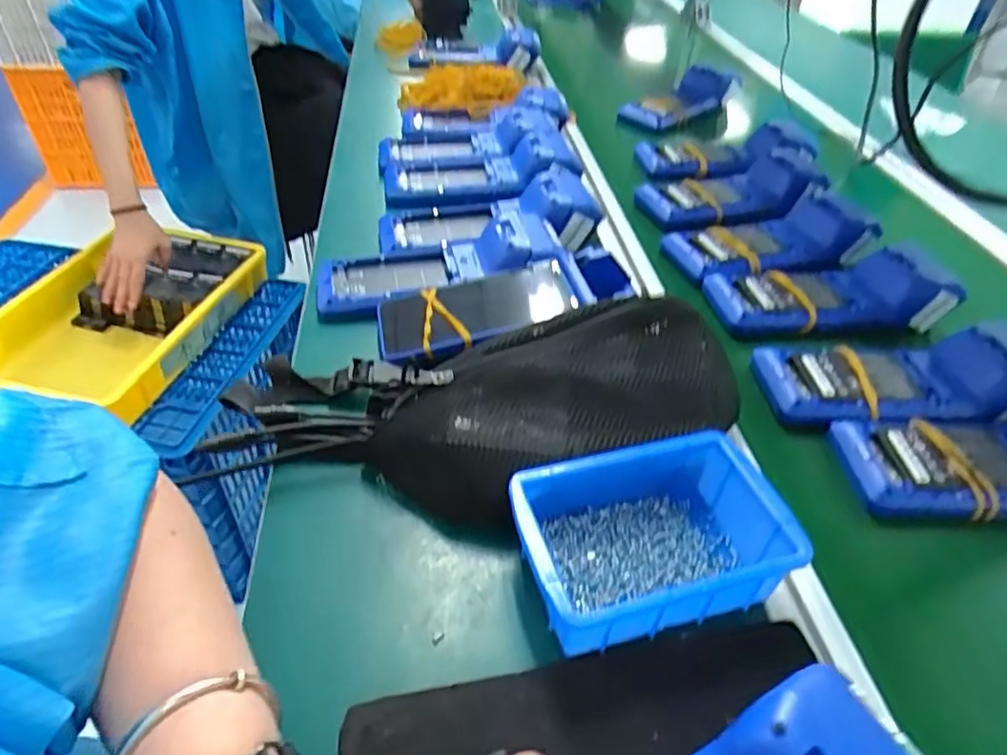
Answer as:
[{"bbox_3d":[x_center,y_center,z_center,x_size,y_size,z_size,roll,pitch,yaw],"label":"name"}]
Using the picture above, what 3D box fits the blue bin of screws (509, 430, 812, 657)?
[{"bbox_3d":[0.085,0.092,0.367,0.145,0.053,0.099,-13,41,-11],"label":"blue bin of screws"}]

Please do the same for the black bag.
[{"bbox_3d":[-0.012,0.025,0.443,0.358,0.074,0.148,-4,40,-1],"label":"black bag"}]

